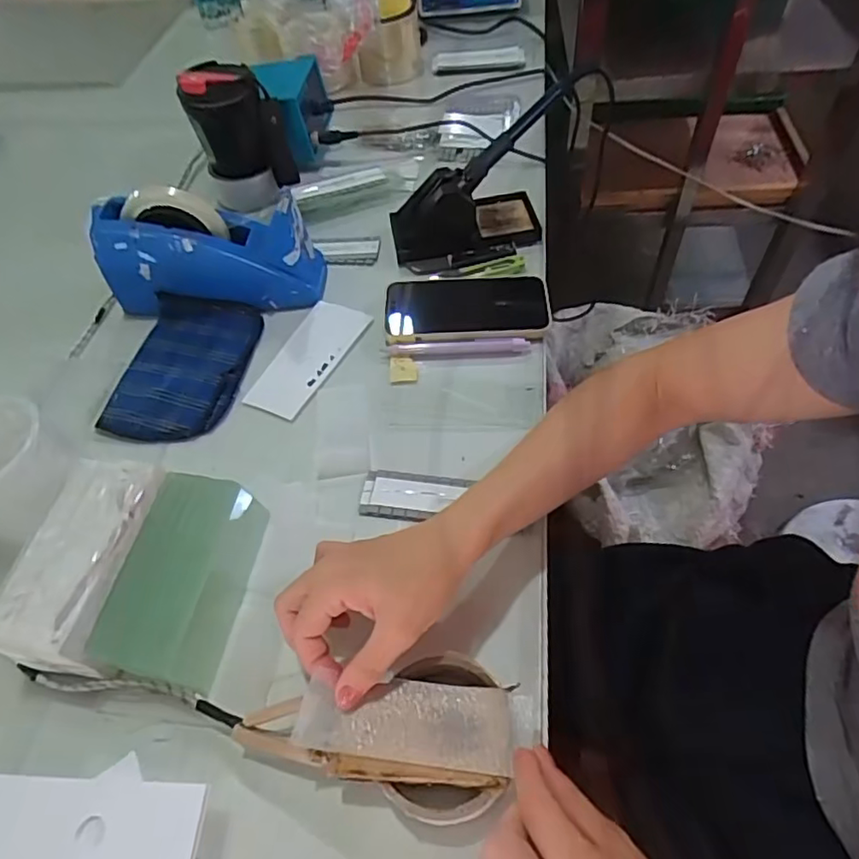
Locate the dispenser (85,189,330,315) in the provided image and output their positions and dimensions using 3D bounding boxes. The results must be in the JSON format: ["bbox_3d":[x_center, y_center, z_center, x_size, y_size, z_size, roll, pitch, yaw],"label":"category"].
[{"bbox_3d":[-0.222,-0.179,0.601,0.214,0.105,0.064,-4,54,1],"label":"dispenser"}]

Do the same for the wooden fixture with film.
[{"bbox_3d":[-0.035,0.179,0.355,0.164,0.012,0.052,-4,54,10],"label":"wooden fixture with film"}]

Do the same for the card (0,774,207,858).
[{"bbox_3d":[-0.195,0.220,0.325,0.140,0.006,0.051,1,54,4],"label":"card"}]

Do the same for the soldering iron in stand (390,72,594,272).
[{"bbox_3d":[0.052,-0.254,0.616,0.186,0.132,0.085,-13,55,-6],"label":"soldering iron in stand"}]

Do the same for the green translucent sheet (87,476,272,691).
[{"bbox_3d":[-0.172,0.103,0.426,0.082,0.013,0.138,26,60,-21],"label":"green translucent sheet"}]

